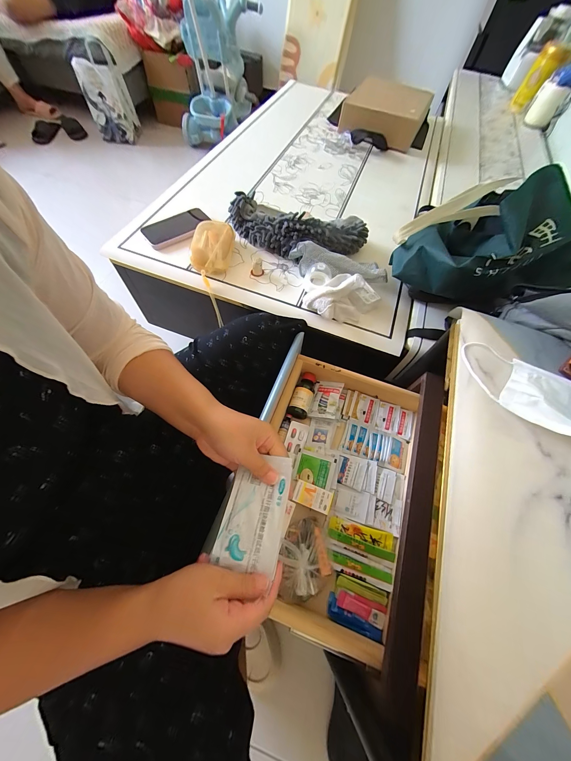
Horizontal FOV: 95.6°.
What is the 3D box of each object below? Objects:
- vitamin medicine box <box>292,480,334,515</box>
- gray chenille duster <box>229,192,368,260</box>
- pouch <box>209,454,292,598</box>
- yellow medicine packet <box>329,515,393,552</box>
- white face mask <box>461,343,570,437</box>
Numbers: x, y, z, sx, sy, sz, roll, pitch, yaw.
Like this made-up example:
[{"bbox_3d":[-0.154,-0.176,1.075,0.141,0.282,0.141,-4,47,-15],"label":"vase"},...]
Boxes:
[{"bbox_3d":[0.047,0.203,0.450,0.063,0.015,0.037,19,64,6],"label":"vitamin medicine box"},{"bbox_3d":[0.023,-0.350,0.603,0.328,0.066,0.130,14,63,4],"label":"gray chenille duster"},{"bbox_3d":[-0.032,0.140,0.282,0.064,0.011,0.110,13,63,3],"label":"pouch"},{"bbox_3d":[0.129,0.259,0.440,0.107,0.004,0.024,16,63,5],"label":"yellow medicine packet"},{"bbox_3d":[0.327,0.027,0.309,0.221,0.021,0.084,39,67,15],"label":"white face mask"}]

